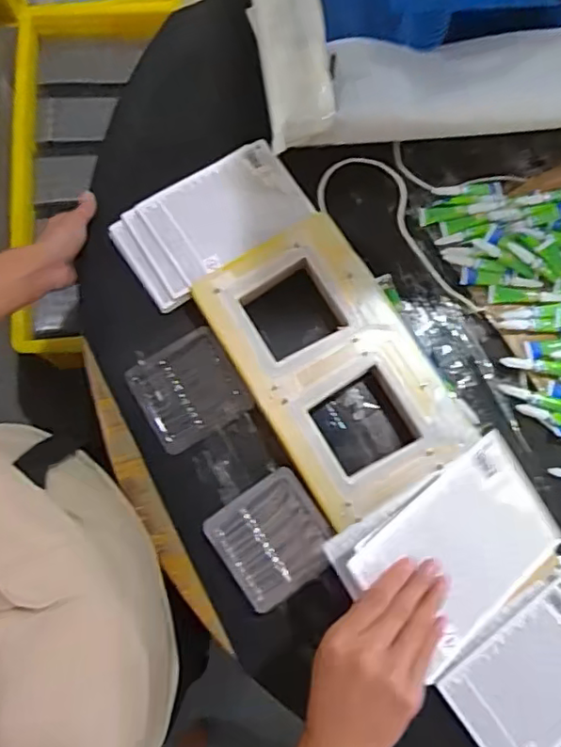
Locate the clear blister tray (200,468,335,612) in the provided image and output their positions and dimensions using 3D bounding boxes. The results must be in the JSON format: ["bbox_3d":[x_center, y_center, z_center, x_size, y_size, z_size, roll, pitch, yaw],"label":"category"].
[{"bbox_3d":[-0.008,0.164,0.586,0.104,0.016,0.104,-33,81,-8],"label":"clear blister tray"}]

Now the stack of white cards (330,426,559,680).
[{"bbox_3d":[0.137,0.143,0.468,0.181,0.008,0.125,-28,92,-21],"label":"stack of white cards"}]

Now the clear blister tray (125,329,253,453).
[{"bbox_3d":[-0.097,0.018,0.624,0.105,0.017,0.103,-31,81,-8],"label":"clear blister tray"}]

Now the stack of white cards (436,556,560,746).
[{"bbox_3d":[0.253,0.288,0.568,0.181,0.014,0.117,-35,81,-8],"label":"stack of white cards"}]

